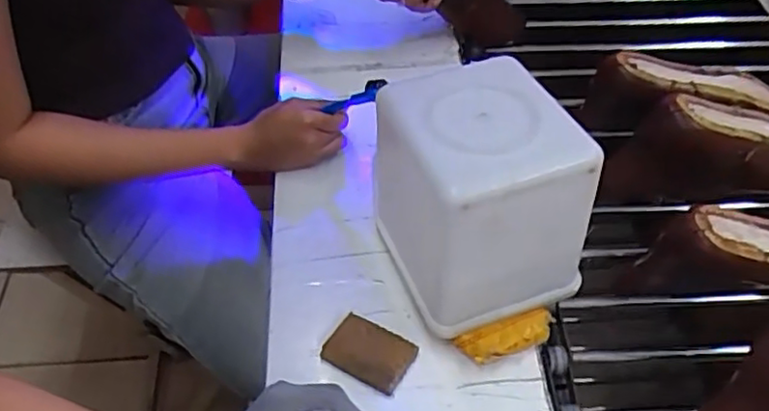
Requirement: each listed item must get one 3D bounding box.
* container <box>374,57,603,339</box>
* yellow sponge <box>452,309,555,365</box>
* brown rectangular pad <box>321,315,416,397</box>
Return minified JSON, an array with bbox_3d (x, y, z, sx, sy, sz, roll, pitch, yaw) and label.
[{"bbox_3d":[0.074,-0.006,0.560,0.130,0.175,0.165,-18,52,-13],"label":"container"},{"bbox_3d":[0.105,0.114,0.561,0.084,0.020,0.027,-17,52,-13],"label":"yellow sponge"},{"bbox_3d":[-0.013,0.126,0.560,0.071,0.011,0.049,25,55,20],"label":"brown rectangular pad"}]

